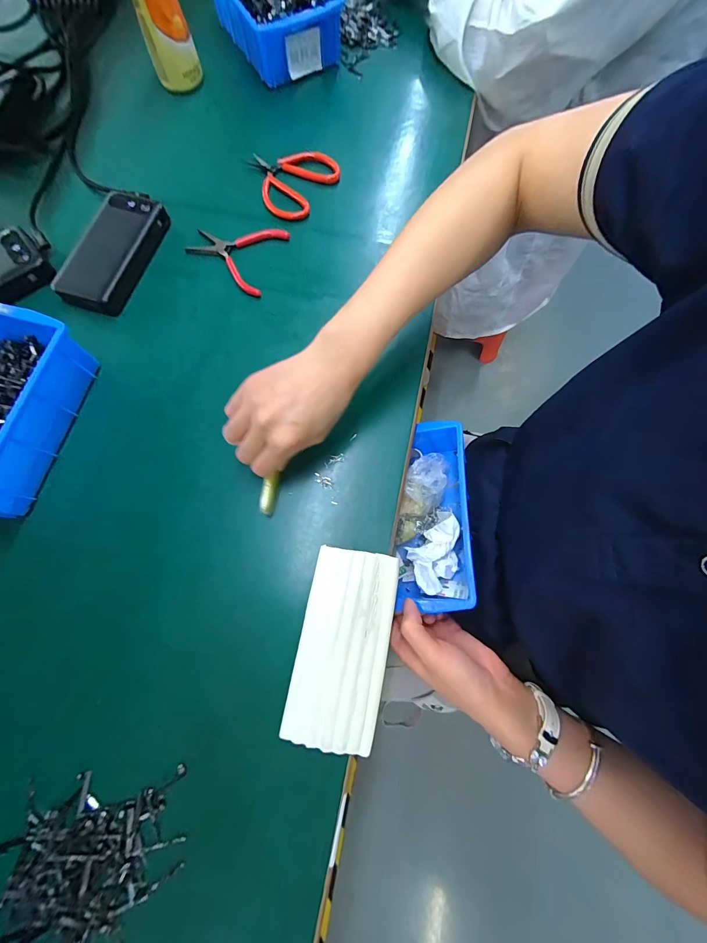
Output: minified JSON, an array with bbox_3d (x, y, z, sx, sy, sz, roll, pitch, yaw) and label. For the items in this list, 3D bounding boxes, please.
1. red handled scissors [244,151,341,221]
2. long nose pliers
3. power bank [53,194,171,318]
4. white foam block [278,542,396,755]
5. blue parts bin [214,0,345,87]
[{"bbox_3d":[-0.089,-0.385,0.448,0.111,0.010,0.107,31,76,6],"label":"red handled scissors"},{"bbox_3d":[-0.149,-0.269,0.420,0.109,0.006,0.097,18,75,3],"label":"long nose pliers"},{"bbox_3d":[-0.286,-0.264,0.409,0.077,0.024,0.157,20,75,4],"label":"power bank"},{"bbox_3d":[-0.009,0.156,0.309,0.077,0.020,0.163,11,75,1],"label":"white foam block"},{"bbox_3d":[-0.115,-0.673,0.491,0.133,0.068,0.200,-28,78,-9],"label":"blue parts bin"}]

